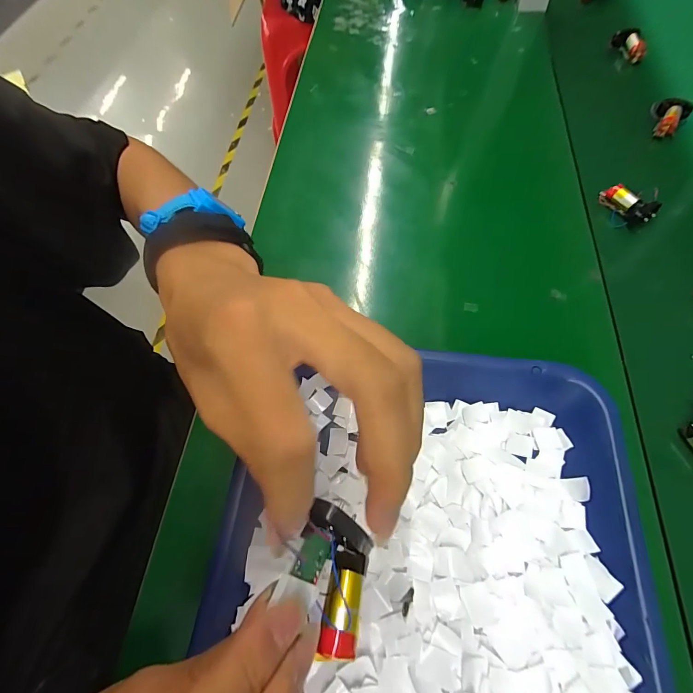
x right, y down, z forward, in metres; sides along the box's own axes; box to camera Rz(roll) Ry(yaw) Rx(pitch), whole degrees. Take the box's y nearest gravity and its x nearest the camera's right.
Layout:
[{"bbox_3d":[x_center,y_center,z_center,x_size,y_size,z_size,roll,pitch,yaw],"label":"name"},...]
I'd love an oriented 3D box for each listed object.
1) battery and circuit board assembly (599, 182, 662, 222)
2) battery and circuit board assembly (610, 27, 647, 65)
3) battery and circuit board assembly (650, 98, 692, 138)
[{"bbox_3d":[0.282,-0.143,0.367,0.052,0.019,0.024,33,71,19],"label":"battery and circuit board assembly"},{"bbox_3d":[0.378,-0.403,0.491,0.022,0.026,0.049,-5,63,3],"label":"battery and circuit board assembly"},{"bbox_3d":[0.368,-0.265,0.421,0.037,0.023,0.041,35,72,20],"label":"battery and circuit board assembly"}]

